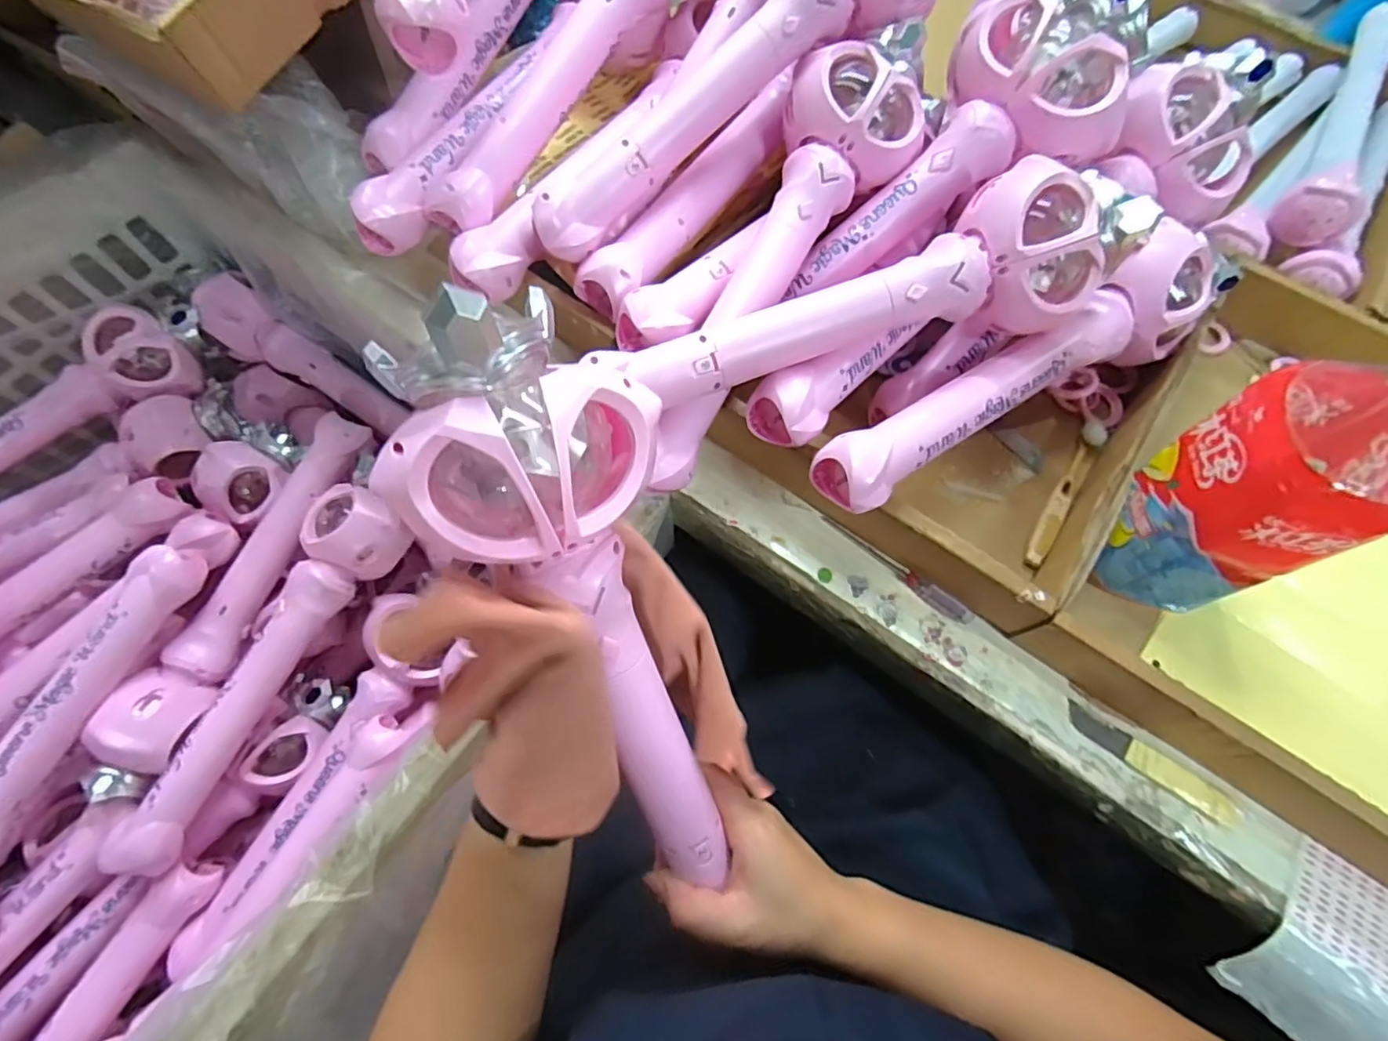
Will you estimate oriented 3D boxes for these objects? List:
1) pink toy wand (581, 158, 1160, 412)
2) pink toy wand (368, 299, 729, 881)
[{"bbox_3d":[0.108,-0.125,0.375,0.352,0.074,0.086,-23,71,-10],"label":"pink toy wand"},{"bbox_3d":[-0.040,0.049,0.271,0.103,0.287,0.042,-21,25,-9],"label":"pink toy wand"}]

